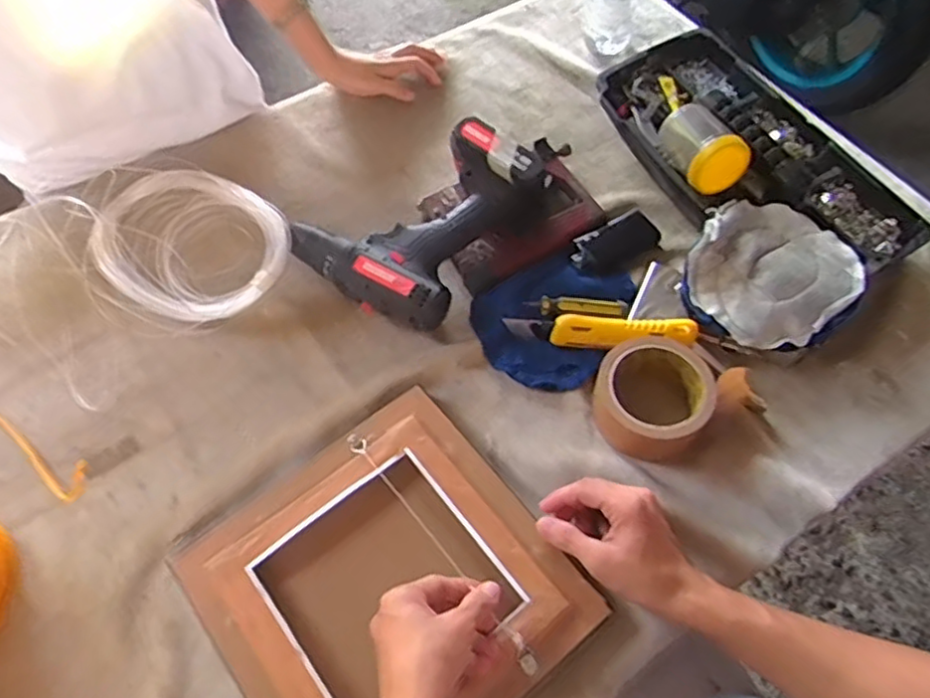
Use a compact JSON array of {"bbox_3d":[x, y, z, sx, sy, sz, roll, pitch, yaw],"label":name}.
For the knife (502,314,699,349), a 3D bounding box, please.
[{"bbox_3d":[0.124,-0.016,0.613,0.169,0.024,0.021,1,60,15],"label":"knife"}]

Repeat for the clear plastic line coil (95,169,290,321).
[{"bbox_3d":[-0.272,-0.104,0.666,0.199,0.042,0.156,37,67,18],"label":"clear plastic line coil"}]

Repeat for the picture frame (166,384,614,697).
[{"bbox_3d":[-0.063,0.181,0.519,0.246,0.021,0.251,-34,68,-19],"label":"picture frame"}]

